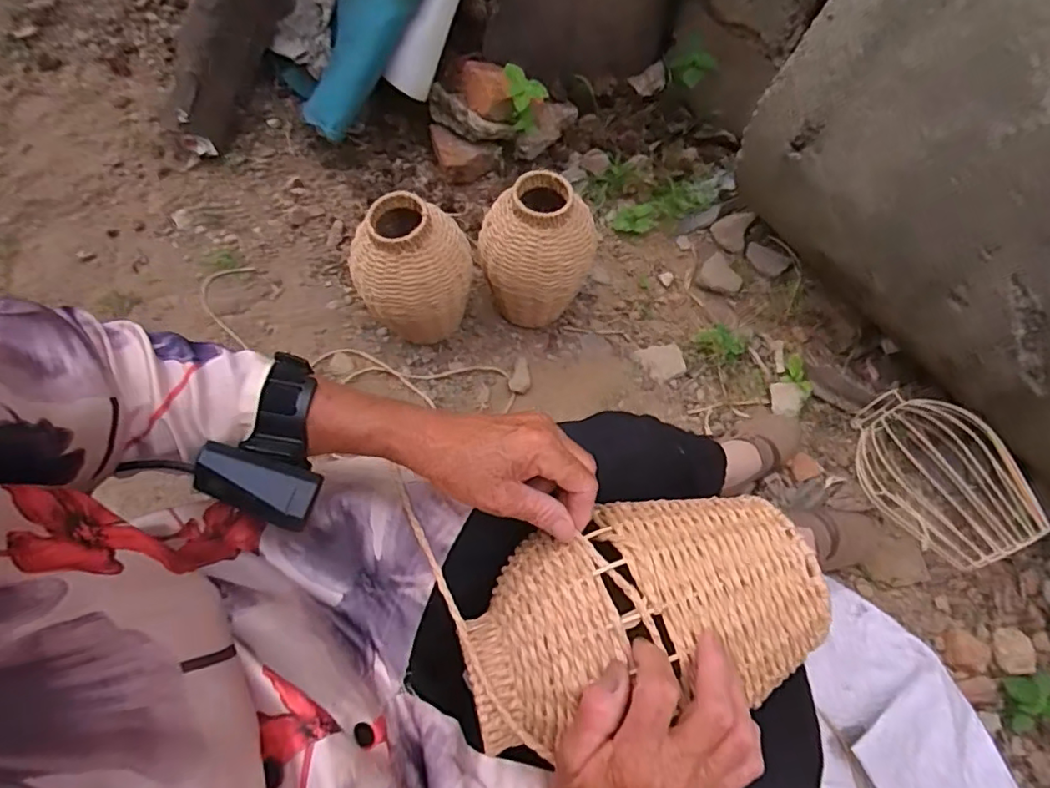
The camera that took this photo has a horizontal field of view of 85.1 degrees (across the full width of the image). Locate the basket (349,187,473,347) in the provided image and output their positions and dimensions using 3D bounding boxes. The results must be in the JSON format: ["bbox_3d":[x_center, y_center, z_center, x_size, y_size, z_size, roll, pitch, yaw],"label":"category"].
[{"bbox_3d":[-0.167,-0.176,0.865,0.164,0.245,0.162,2,64,-6],"label":"basket"}]

